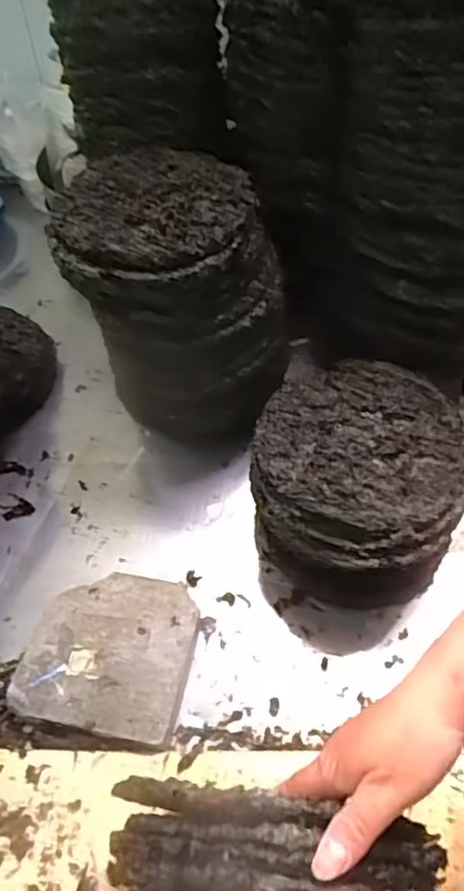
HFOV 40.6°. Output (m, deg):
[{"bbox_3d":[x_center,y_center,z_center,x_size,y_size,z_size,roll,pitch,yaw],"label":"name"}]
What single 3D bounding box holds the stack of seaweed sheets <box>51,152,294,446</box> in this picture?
[{"bbox_3d":[-0.054,-0.145,0.707,0.220,0.282,0.180,11,53,11],"label":"stack of seaweed sheets"}]

